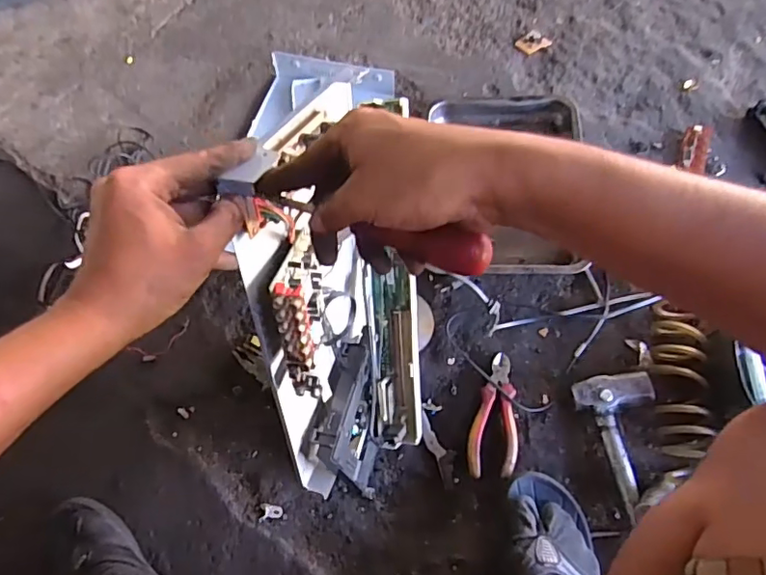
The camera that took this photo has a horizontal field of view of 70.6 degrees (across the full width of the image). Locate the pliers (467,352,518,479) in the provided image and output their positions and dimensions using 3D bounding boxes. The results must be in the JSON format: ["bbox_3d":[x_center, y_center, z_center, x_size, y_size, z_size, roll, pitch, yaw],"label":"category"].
[{"bbox_3d":[0.156,0.174,0.754,0.063,0.026,0.174,7,66,5],"label":"pliers"}]

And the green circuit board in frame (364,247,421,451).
[{"bbox_3d":[0.014,0.082,0.691,0.064,0.032,0.250,-2,103,1],"label":"green circuit board in frame"}]

